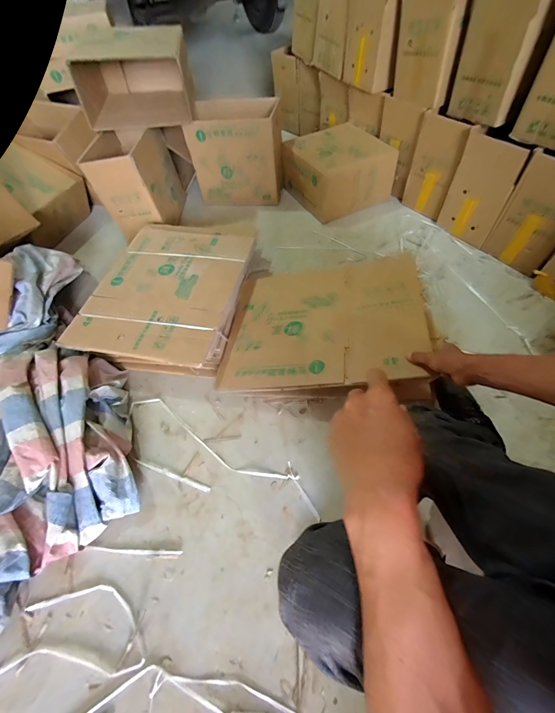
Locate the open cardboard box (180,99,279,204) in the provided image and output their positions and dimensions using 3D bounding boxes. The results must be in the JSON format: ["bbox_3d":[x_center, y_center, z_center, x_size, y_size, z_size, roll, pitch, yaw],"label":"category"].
[{"bbox_3d":[-0.163,-0.886,1.367,0.364,0.343,0.252,1,56,5],"label":"open cardboard box"}]

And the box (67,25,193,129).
[{"bbox_3d":[-0.511,-1.003,1.154,0.426,0.236,0.179,0,56,4],"label":"box"}]

